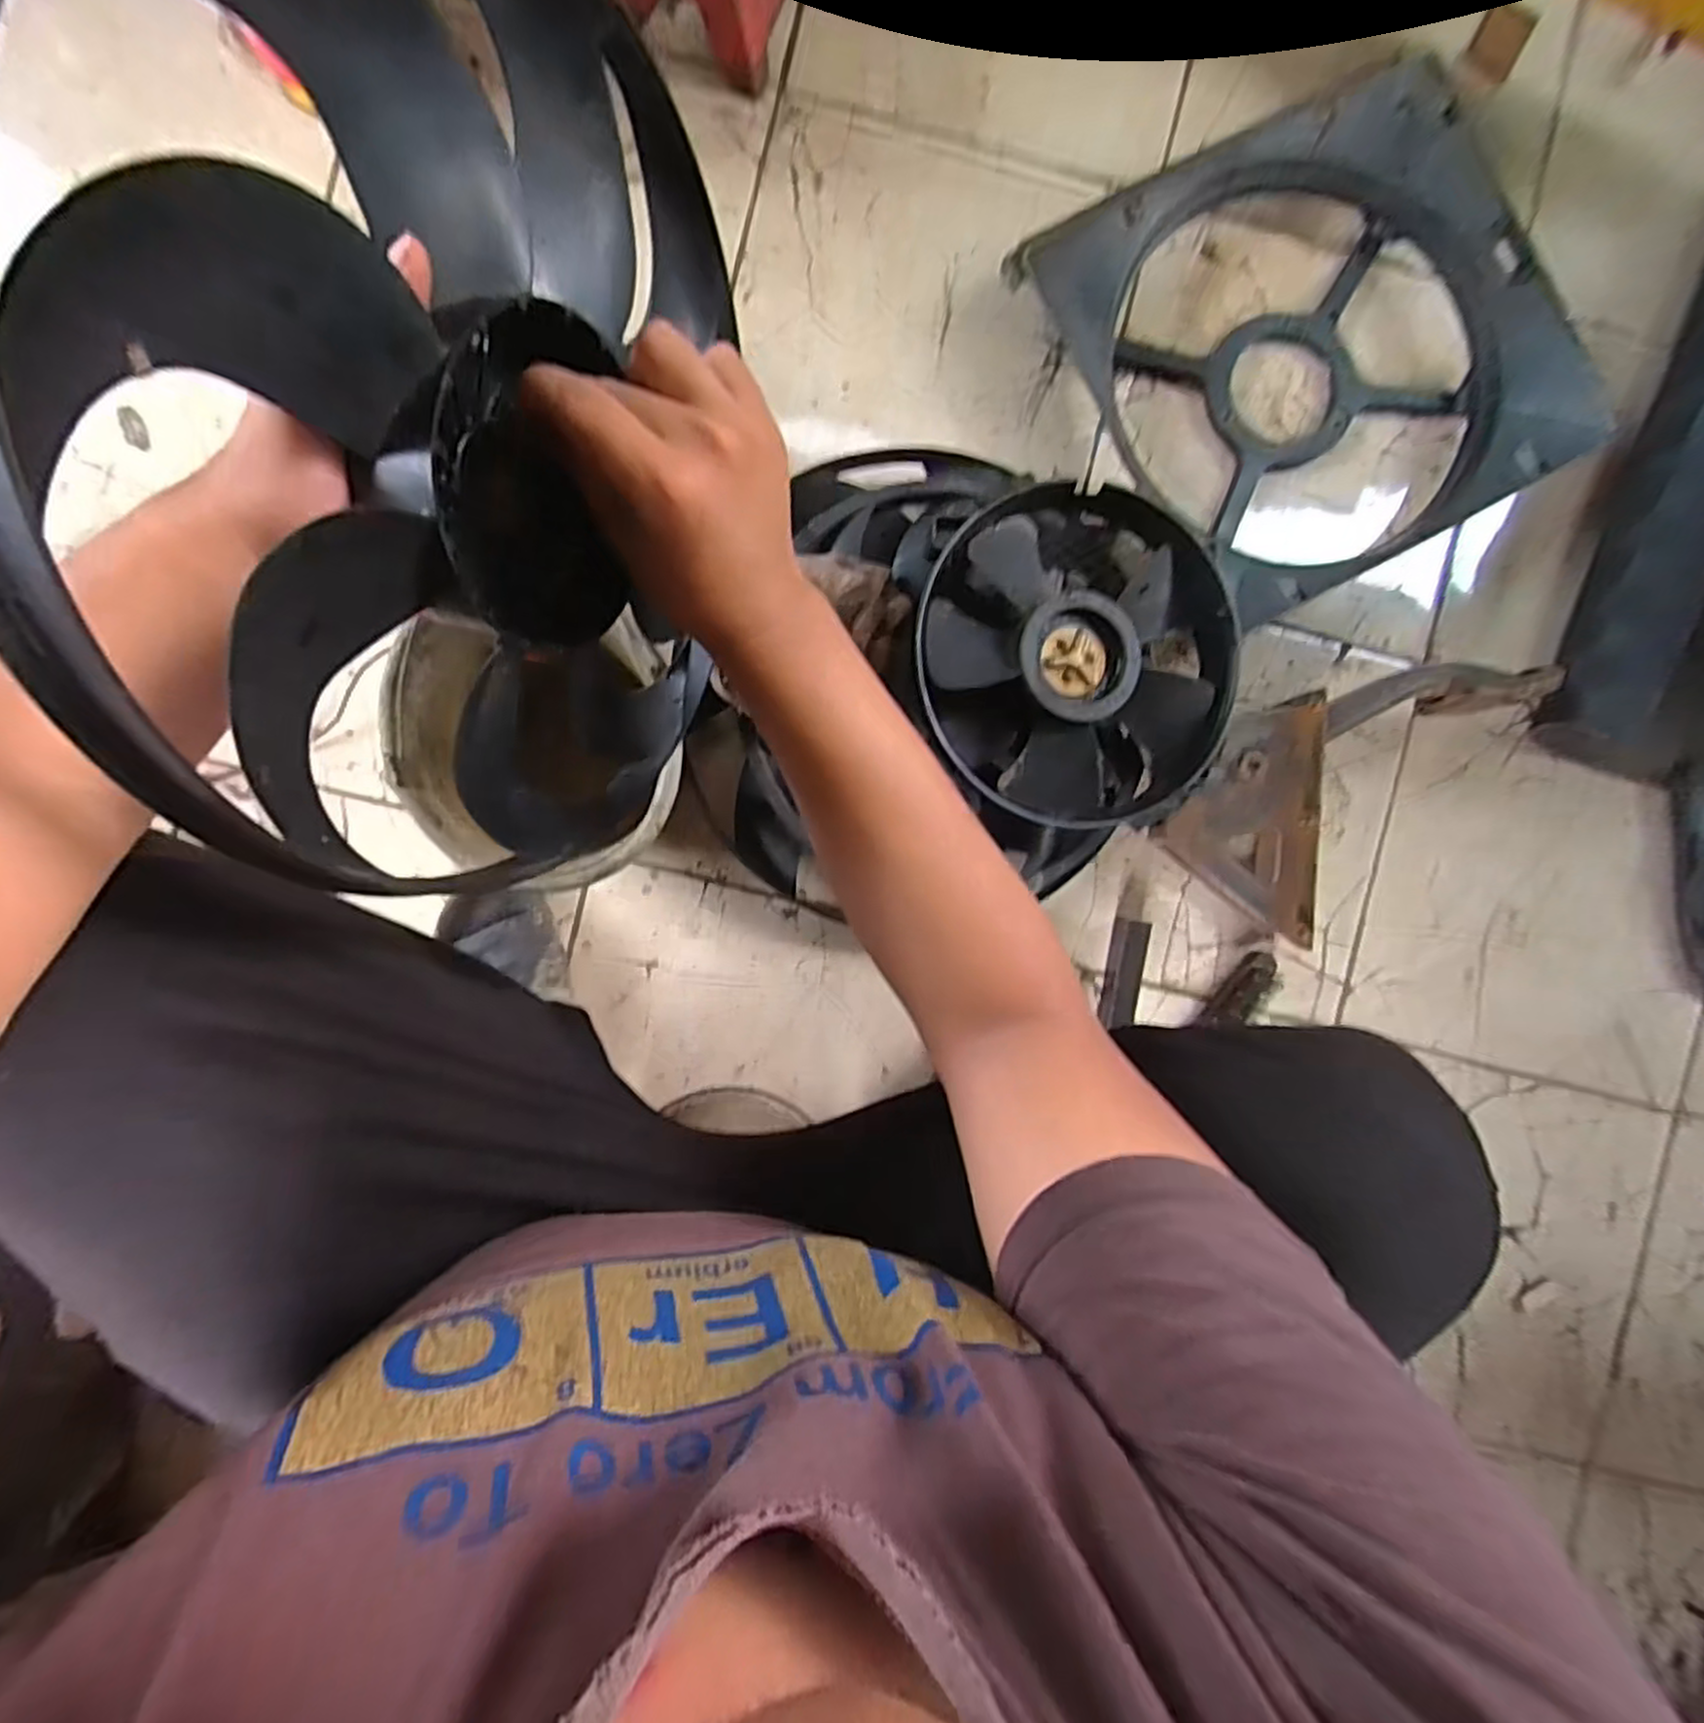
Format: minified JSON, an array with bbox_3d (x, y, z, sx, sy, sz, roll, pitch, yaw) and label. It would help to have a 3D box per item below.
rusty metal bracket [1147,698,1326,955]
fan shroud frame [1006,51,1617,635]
[{"bbox_3d":[0.380,-0.046,0.765,0.128,0.096,0.237,3,91,-3],"label":"rusty metal bracket"},{"bbox_3d":[0.459,-0.512,0.770,0.444,0.081,0.444,-29,93,-2],"label":"fan shroud frame"}]

